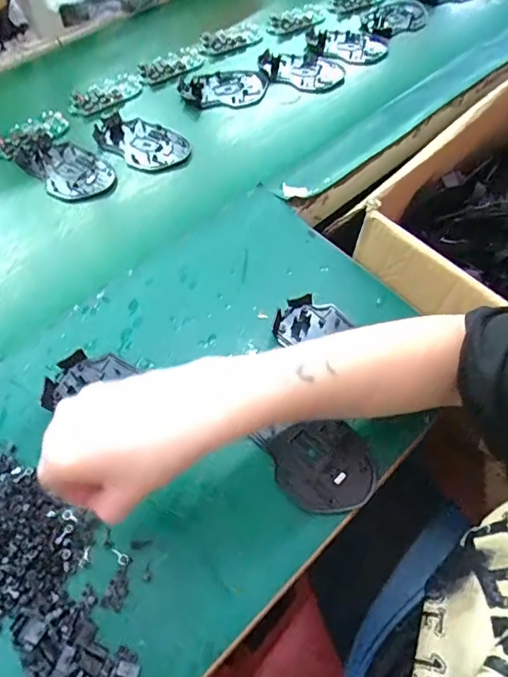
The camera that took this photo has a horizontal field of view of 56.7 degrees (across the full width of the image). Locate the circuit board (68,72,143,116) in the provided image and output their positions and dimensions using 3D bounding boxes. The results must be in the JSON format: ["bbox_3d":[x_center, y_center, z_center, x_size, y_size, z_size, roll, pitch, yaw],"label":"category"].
[{"bbox_3d":[-0.190,-0.317,0.608,0.098,0.009,0.049,-39,67,-21],"label":"circuit board"}]

